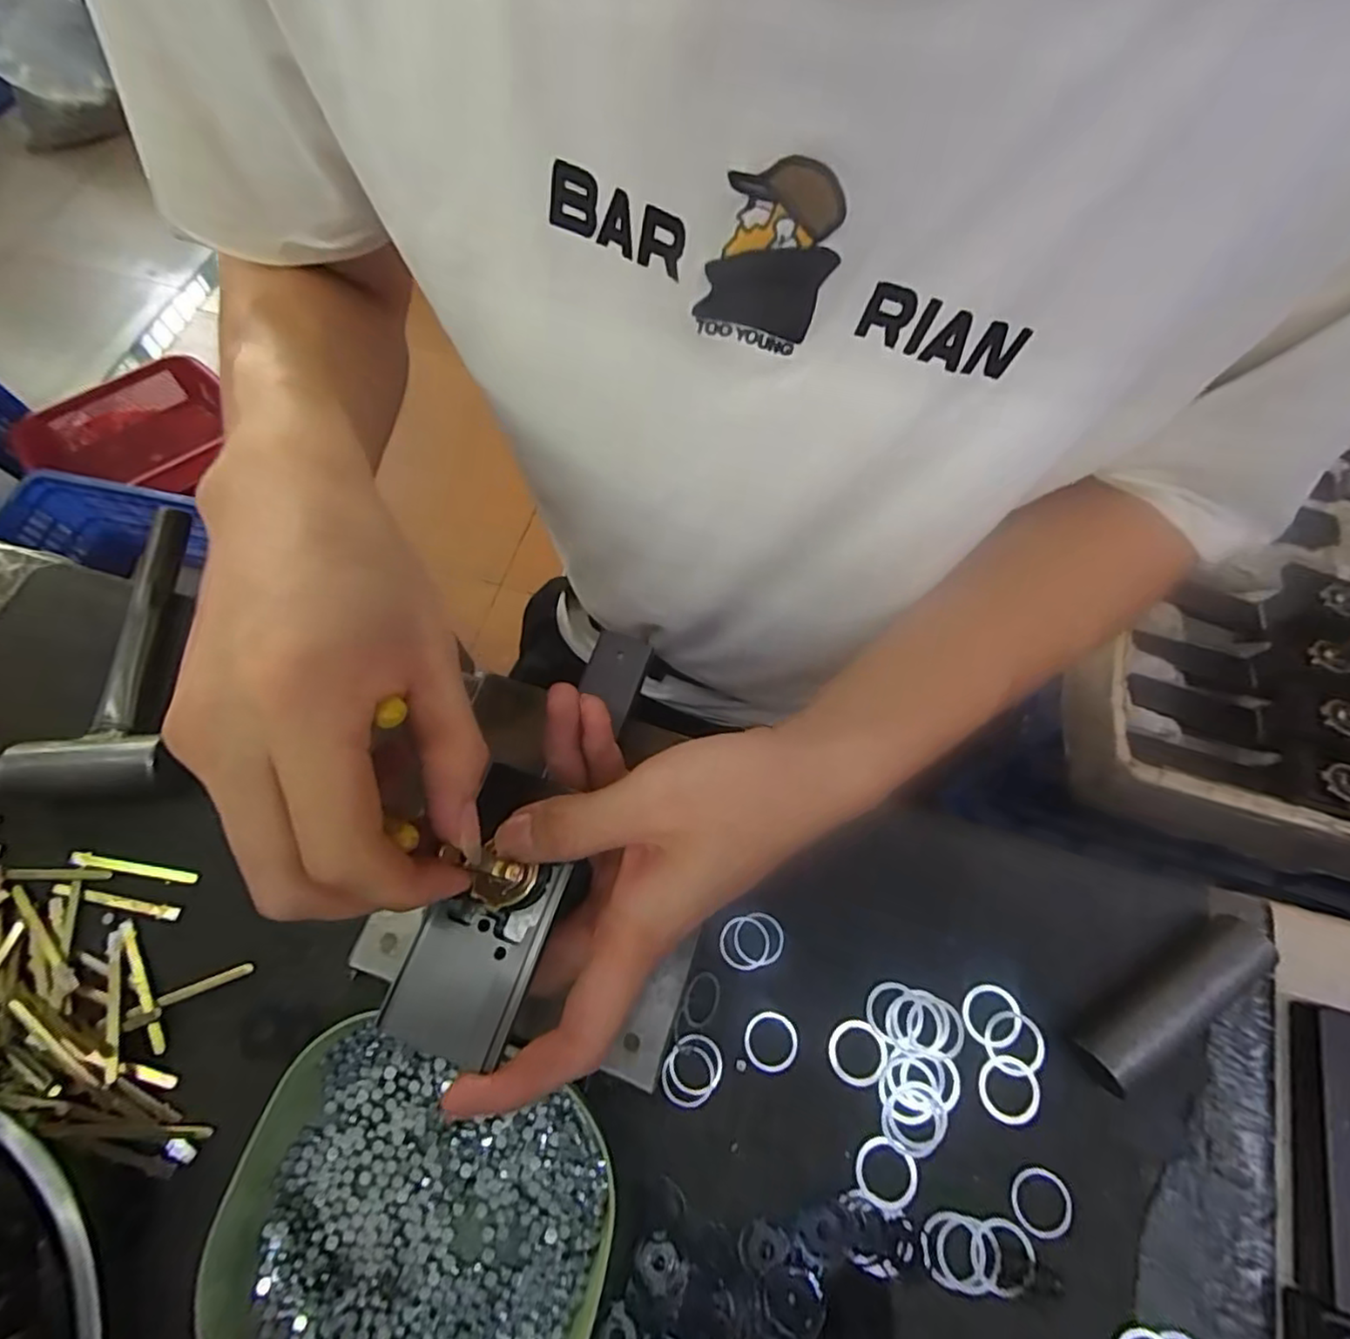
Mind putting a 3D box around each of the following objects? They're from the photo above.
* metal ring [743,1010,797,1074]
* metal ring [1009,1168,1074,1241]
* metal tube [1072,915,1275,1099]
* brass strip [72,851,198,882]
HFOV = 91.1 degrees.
[{"bbox_3d":[0.043,0.167,0.298,0.024,0.004,0.024,0,67,1],"label":"metal ring"},{"bbox_3d":[0.151,0.220,0.272,0.023,0.004,0.022,0,67,1],"label":"metal ring"},{"bbox_3d":[0.215,0.143,0.287,0.095,0.027,0.020,-31,69,-12],"label":"metal tube"},{"bbox_3d":[-0.273,0.099,0.334,0.065,0.006,0.007,6,66,6],"label":"brass strip"}]

